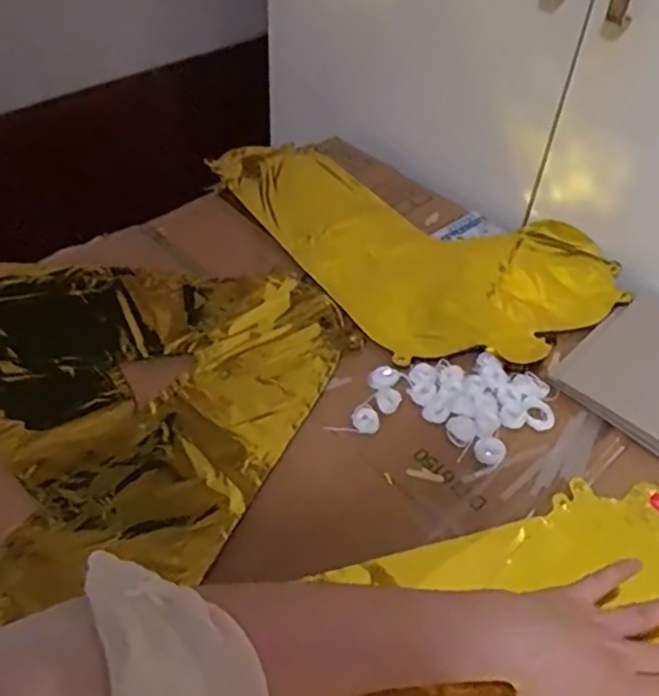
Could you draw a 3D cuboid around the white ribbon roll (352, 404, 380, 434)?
[{"bbox_3d":[0.029,0.054,0.537,0.022,0.004,0.025,12,47,7],"label":"white ribbon roll"}]

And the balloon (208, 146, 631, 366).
[{"bbox_3d":[0.077,-0.123,0.707,0.251,0.030,0.388,-24,52,-24],"label":"balloon"}]

